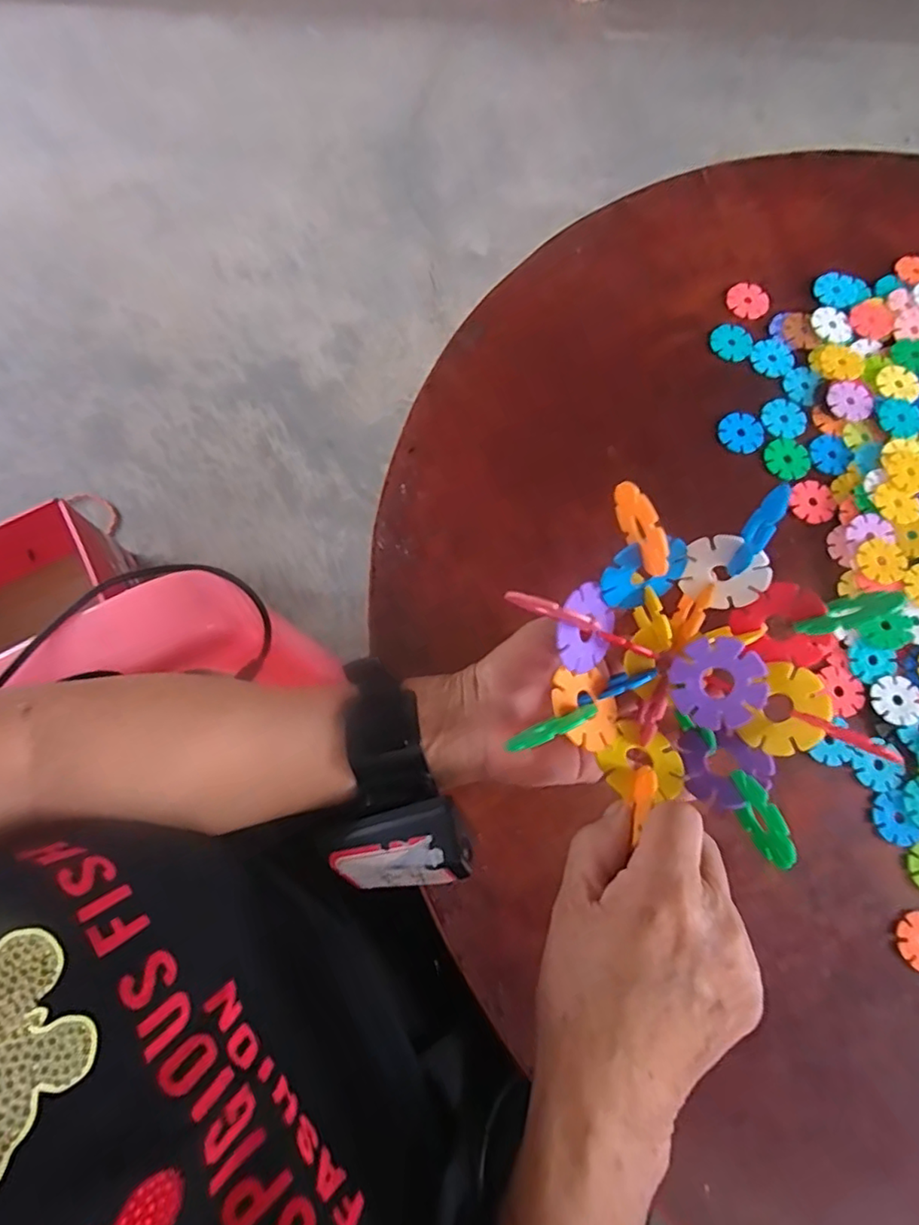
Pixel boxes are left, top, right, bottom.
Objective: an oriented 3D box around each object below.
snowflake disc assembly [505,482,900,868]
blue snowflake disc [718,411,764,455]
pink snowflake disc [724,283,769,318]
[{"bbox_3d":[0.103,0.027,0.271,0.148,0.076,0.146,0,73,-1],"label":"snowflake disc assembly"},{"bbox_3d":[0.207,-0.132,0.440,0.032,0.004,0.032,0,73,-1],"label":"blue snowflake disc"},{"bbox_3d":[0.228,-0.247,0.472,0.033,0.004,0.031,0,73,-1],"label":"pink snowflake disc"}]

